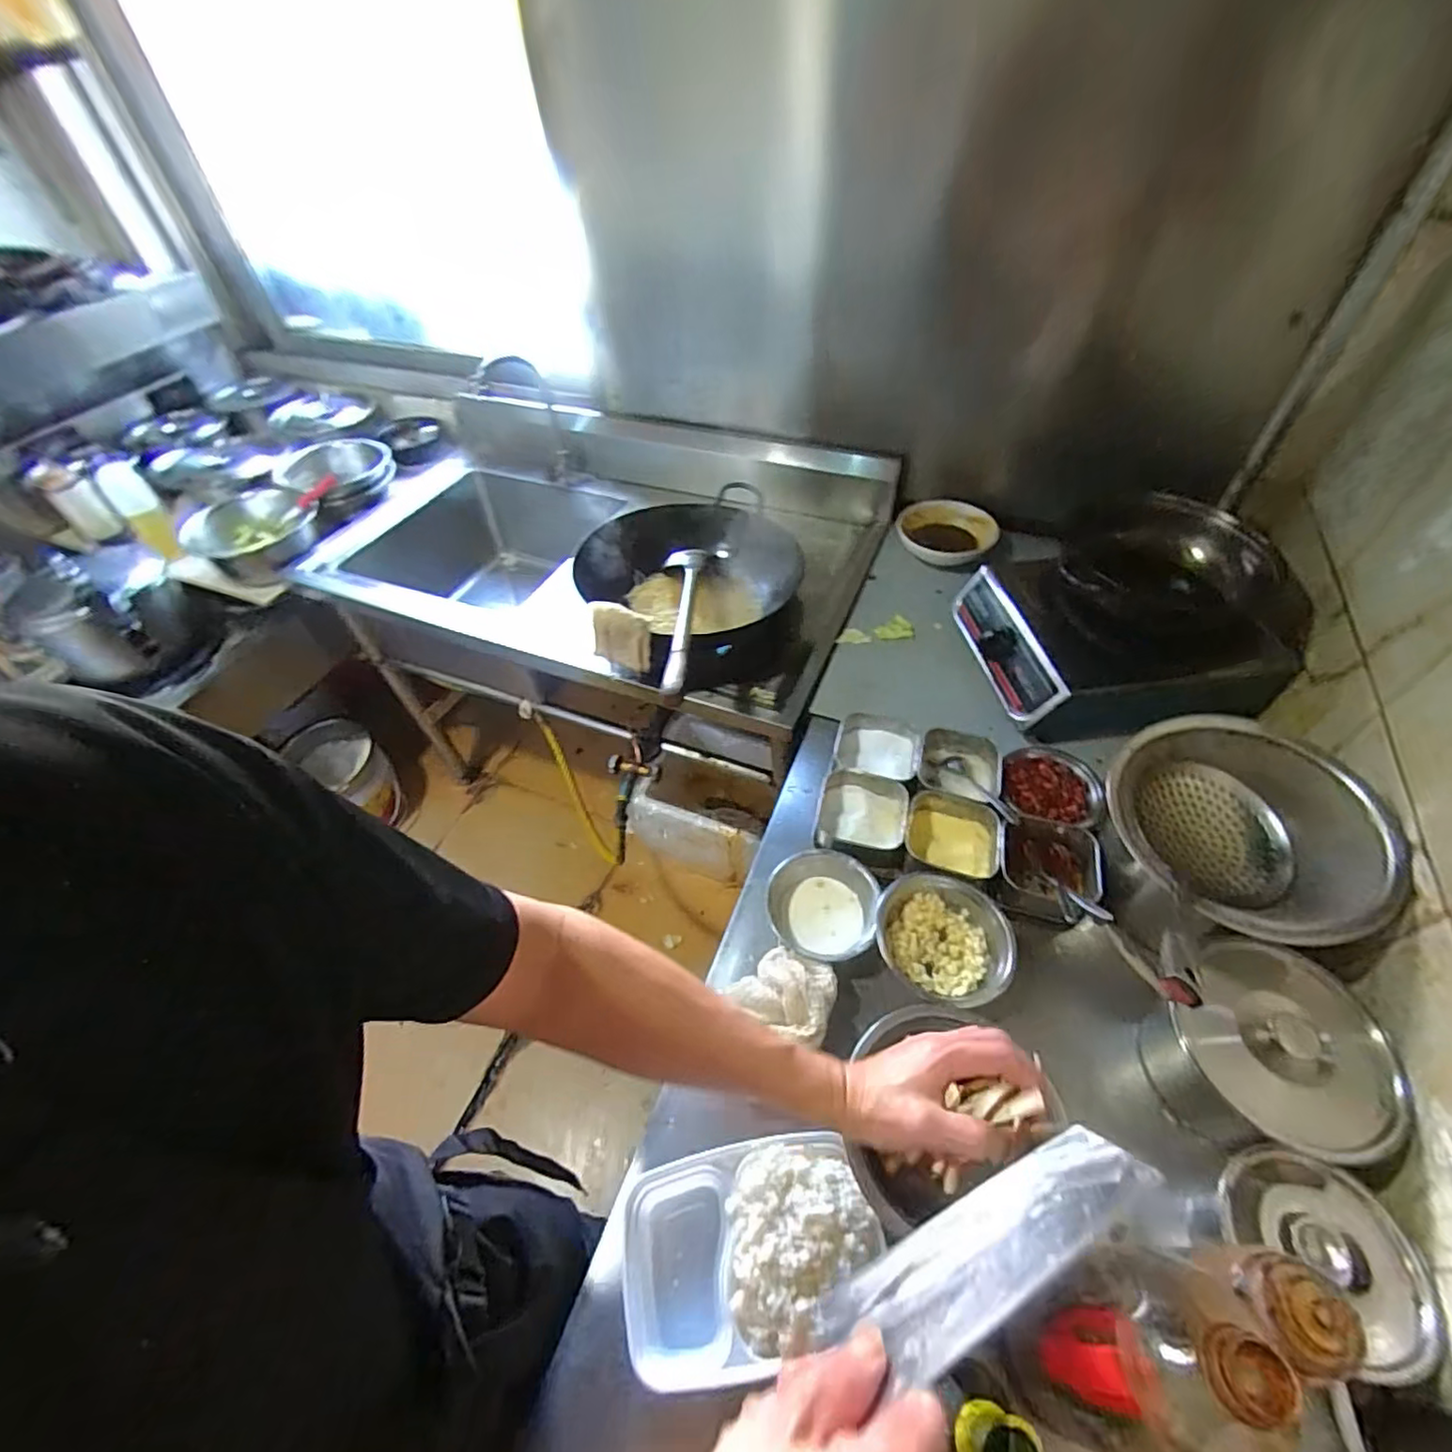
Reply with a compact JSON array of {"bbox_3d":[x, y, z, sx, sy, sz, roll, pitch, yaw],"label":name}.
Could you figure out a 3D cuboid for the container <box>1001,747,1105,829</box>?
[{"bbox_3d":[0.410,0.074,0.800,0.116,0.046,0.119,10,50,12],"label":"container"}]

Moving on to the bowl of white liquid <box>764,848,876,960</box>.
[{"bbox_3d":[0.111,0.211,0.736,0.123,0.051,0.131,-2,49,2],"label":"bowl of white liquid"}]

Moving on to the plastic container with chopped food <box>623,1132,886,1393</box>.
[{"bbox_3d":[0.020,0.439,0.524,0.205,0.042,0.143,-11,49,-6],"label":"plastic container with chopped food"}]

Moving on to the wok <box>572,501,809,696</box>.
[{"bbox_3d":[-0.063,-0.230,1.055,0.361,0.132,0.370,1,49,5],"label":"wok"}]

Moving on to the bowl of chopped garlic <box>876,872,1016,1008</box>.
[{"bbox_3d":[0.234,0.226,0.678,0.130,0.058,0.132,3,49,6],"label":"bowl of chopped garlic"}]

